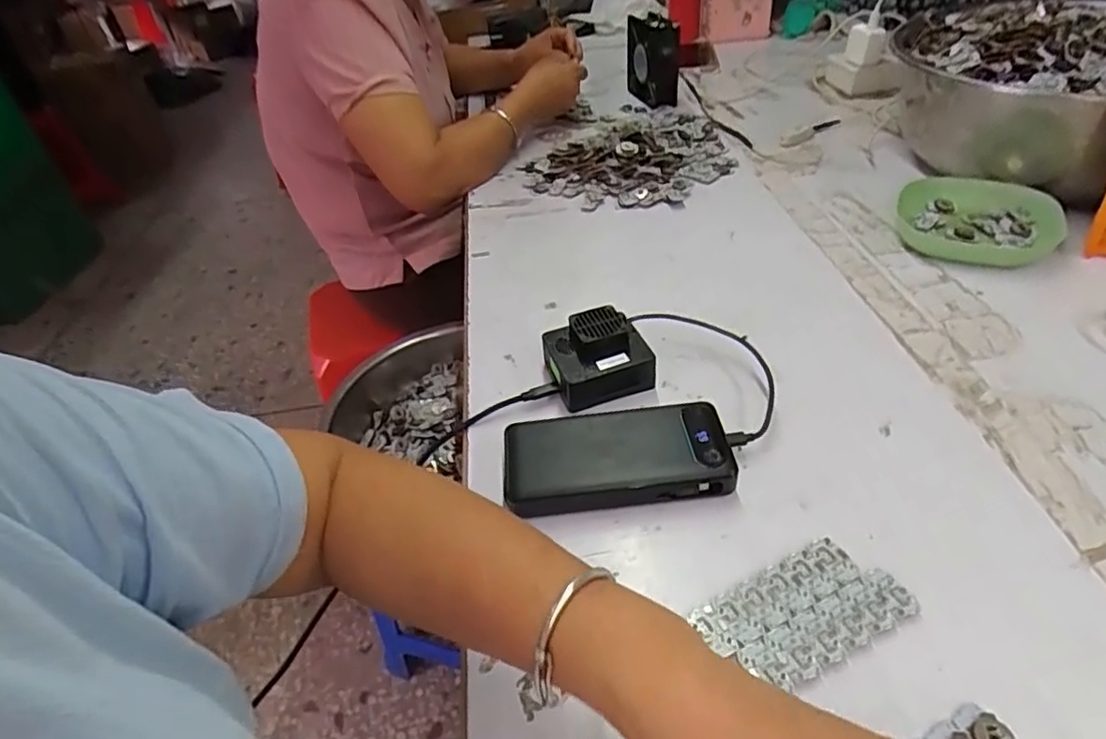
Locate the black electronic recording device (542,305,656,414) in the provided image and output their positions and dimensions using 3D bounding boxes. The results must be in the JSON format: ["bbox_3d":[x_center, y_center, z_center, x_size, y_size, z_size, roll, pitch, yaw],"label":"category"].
[{"bbox_3d":[0.038,-0.011,0.508,0.080,0.048,0.068,-15,41,-9],"label":"black electronic recording device"}]

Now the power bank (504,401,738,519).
[{"bbox_3d":[0.044,0.062,0.435,0.155,0.029,0.072,-7,40,0],"label":"power bank"}]

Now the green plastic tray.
[{"bbox_3d":[0.438,-0.155,0.635,0.139,0.033,0.116,14,45,23],"label":"green plastic tray"}]

